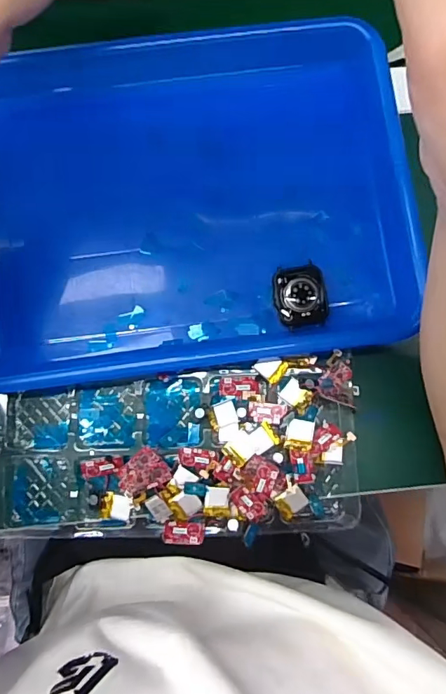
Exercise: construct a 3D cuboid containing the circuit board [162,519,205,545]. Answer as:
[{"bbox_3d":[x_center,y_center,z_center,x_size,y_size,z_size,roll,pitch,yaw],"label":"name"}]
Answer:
[{"bbox_3d":[-0.027,0.127,0.334,0.028,0.006,0.014,1,82,0],"label":"circuit board"}]

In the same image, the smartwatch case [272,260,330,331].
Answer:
[{"bbox_3d":[0.056,-0.037,0.350,0.036,0.010,0.044,-9,82,-1],"label":"smartwatch case"}]

